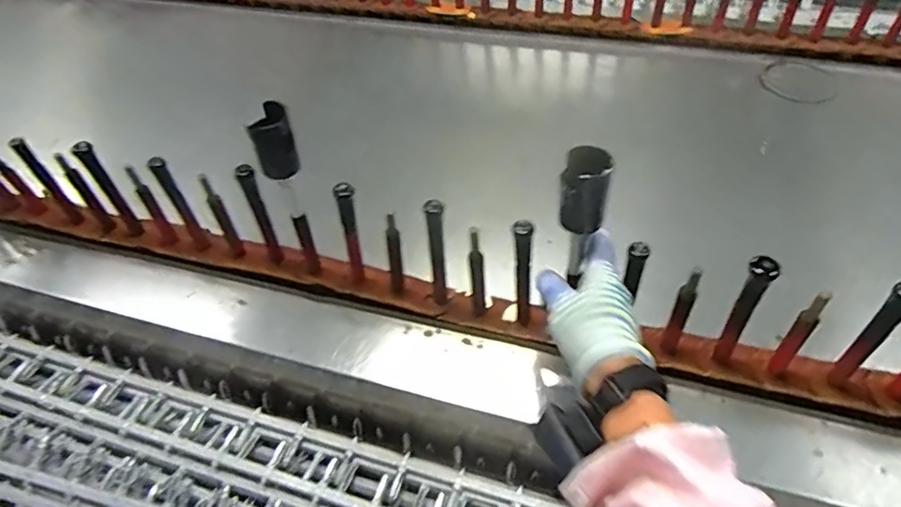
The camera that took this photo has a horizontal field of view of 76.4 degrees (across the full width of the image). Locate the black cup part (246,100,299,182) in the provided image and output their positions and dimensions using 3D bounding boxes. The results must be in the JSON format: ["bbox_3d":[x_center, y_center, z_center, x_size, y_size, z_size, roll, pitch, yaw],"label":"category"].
[{"bbox_3d":[-0.169,-0.106,0.556,0.038,0.068,0.036,-14,50,-6],"label":"black cup part"}]

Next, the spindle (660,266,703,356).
[{"bbox_3d":[0.223,0.057,0.551,0.017,0.133,0.020,22,56,22],"label":"spindle"}]

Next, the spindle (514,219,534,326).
[{"bbox_3d":[0.074,0.023,0.587,0.017,0.150,0.018,1,50,6],"label":"spindle"}]

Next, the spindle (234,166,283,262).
[{"bbox_3d":[-0.218,-0.041,0.663,0.024,0.152,0.015,-26,53,-16],"label":"spindle"}]

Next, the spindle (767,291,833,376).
[{"bbox_3d":[0.321,0.076,0.529,0.010,0.128,0.016,-36,56,-22],"label":"spindle"}]

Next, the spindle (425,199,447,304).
[{"bbox_3d":[-0.014,0.002,0.614,0.023,0.152,0.017,-6,50,0],"label":"spindle"}]

